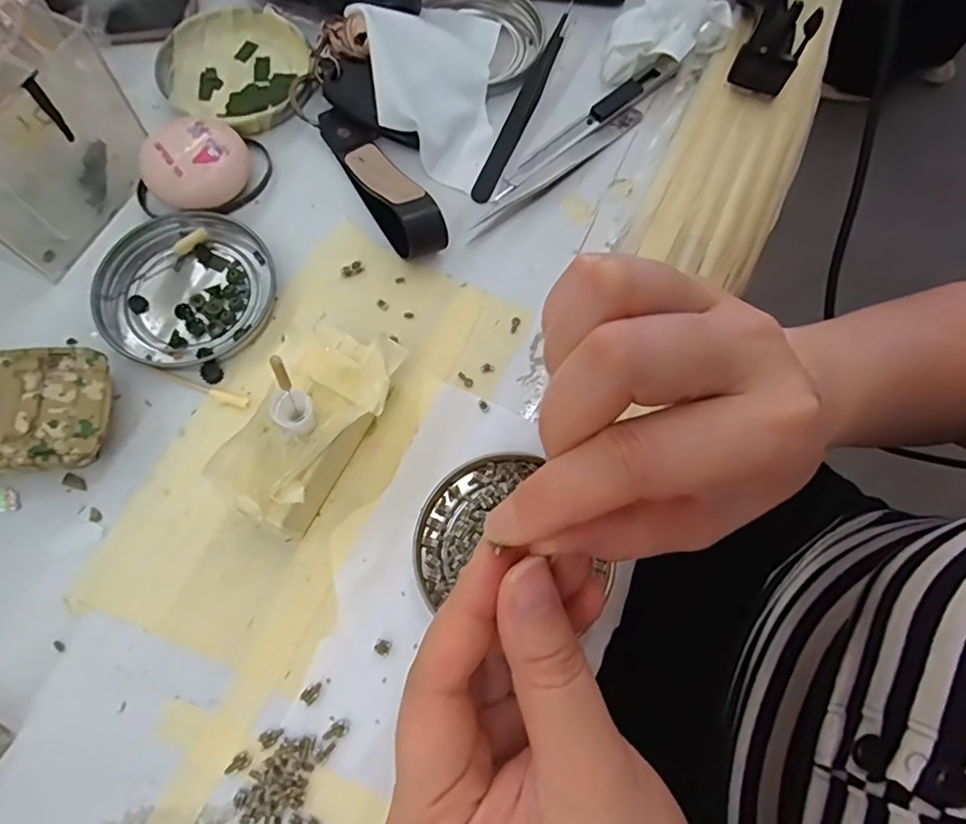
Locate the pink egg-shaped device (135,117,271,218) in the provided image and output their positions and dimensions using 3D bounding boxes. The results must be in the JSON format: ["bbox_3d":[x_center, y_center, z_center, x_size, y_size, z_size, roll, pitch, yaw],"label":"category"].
[{"bbox_3d":[-0.138,-0.120,0.283,0.054,0.024,0.044,4,72,-1],"label":"pink egg-shaped device"}]

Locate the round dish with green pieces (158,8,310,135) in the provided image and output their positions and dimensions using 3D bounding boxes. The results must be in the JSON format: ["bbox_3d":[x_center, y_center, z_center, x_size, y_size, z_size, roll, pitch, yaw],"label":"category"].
[{"bbox_3d":[-0.130,-0.185,0.313,0.077,0.012,0.073,1,72,-2],"label":"round dish with green pieces"}]

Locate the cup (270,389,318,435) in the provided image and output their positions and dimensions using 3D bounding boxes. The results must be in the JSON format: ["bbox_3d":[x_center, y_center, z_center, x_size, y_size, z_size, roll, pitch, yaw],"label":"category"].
[{"bbox_3d":[-0.070,0.000,0.217,0.014,0.016,0.013,1,72,-2],"label":"cup"}]

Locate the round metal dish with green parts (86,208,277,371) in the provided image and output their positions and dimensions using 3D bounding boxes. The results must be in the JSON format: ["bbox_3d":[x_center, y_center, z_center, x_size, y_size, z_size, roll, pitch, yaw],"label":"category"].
[{"bbox_3d":[-0.138,-0.058,0.272,0.077,0.008,0.076,1,72,-2],"label":"round metal dish with green parts"}]

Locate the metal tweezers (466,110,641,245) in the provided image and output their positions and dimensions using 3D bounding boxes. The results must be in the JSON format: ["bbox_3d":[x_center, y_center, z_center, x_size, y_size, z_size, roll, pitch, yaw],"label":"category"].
[{"bbox_3d":[0.041,-0.126,0.302,0.122,0.004,0.010,-41,78,-14],"label":"metal tweezers"}]

